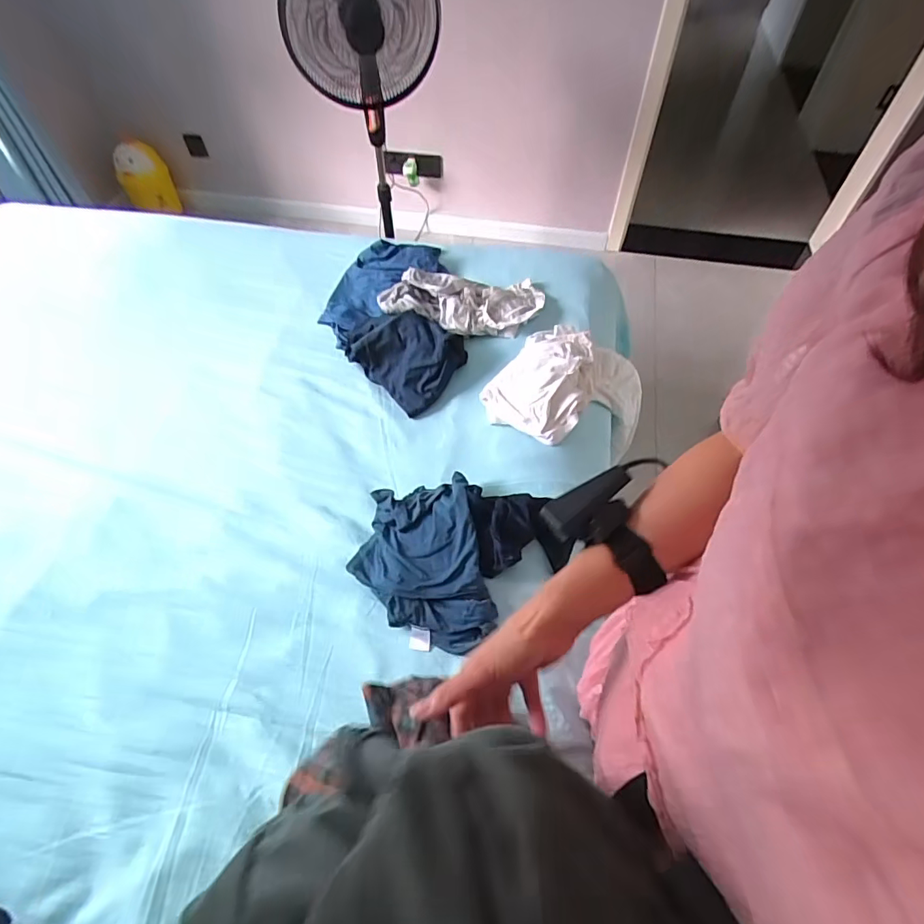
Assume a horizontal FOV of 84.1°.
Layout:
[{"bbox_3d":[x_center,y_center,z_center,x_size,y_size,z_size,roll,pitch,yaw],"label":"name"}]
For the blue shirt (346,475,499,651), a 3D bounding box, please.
[{"bbox_3d":[-0.068,0.147,0.778,0.200,0.064,0.260,-11,56,-6],"label":"blue shirt"}]

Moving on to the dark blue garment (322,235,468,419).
[{"bbox_3d":[-0.155,-0.315,1.091,0.286,0.052,0.501,-9,55,-4],"label":"dark blue garment"}]

